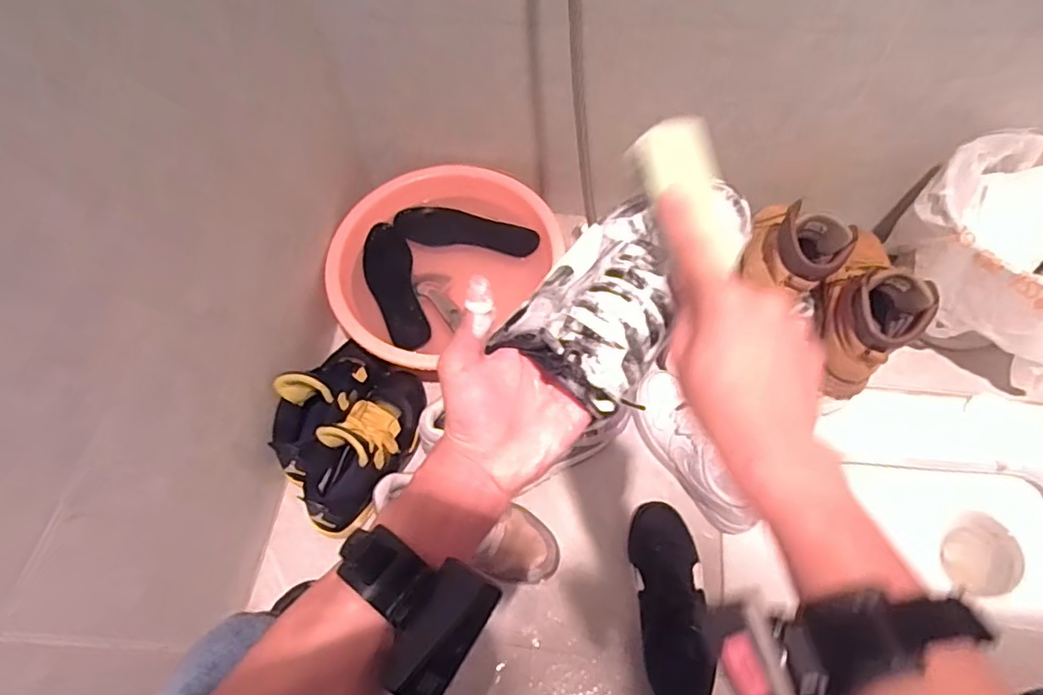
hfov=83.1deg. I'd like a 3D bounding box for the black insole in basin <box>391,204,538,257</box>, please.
[{"bbox_3d":[-0.096,-0.199,1.003,0.241,0.032,0.068,12,62,9],"label":"black insole in basin"}]

